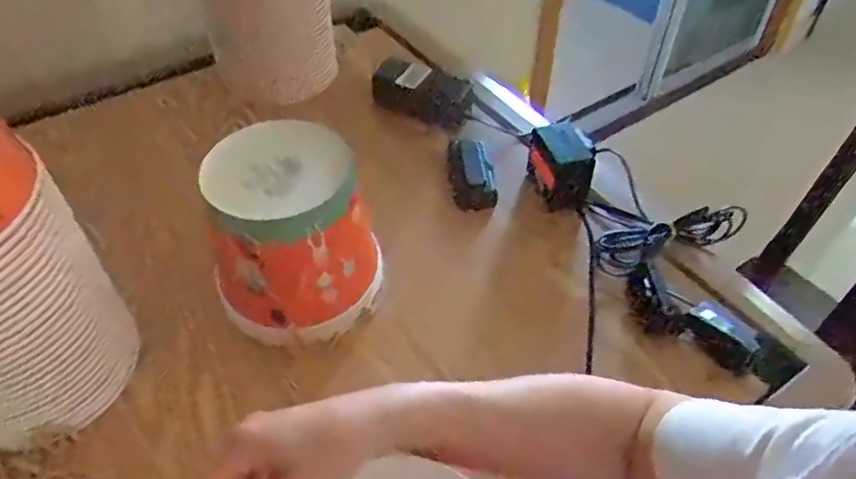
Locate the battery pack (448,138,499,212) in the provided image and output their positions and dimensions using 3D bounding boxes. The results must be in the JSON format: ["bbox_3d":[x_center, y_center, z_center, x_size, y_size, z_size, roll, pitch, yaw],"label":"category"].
[{"bbox_3d":[0.054,-0.080,0.768,0.050,0.036,0.094,-5,47,-4],"label":"battery pack"}]

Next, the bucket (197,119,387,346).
[{"bbox_3d":[-0.120,-0.001,0.590,0.143,0.179,0.132,0,47,0],"label":"bucket"}]

